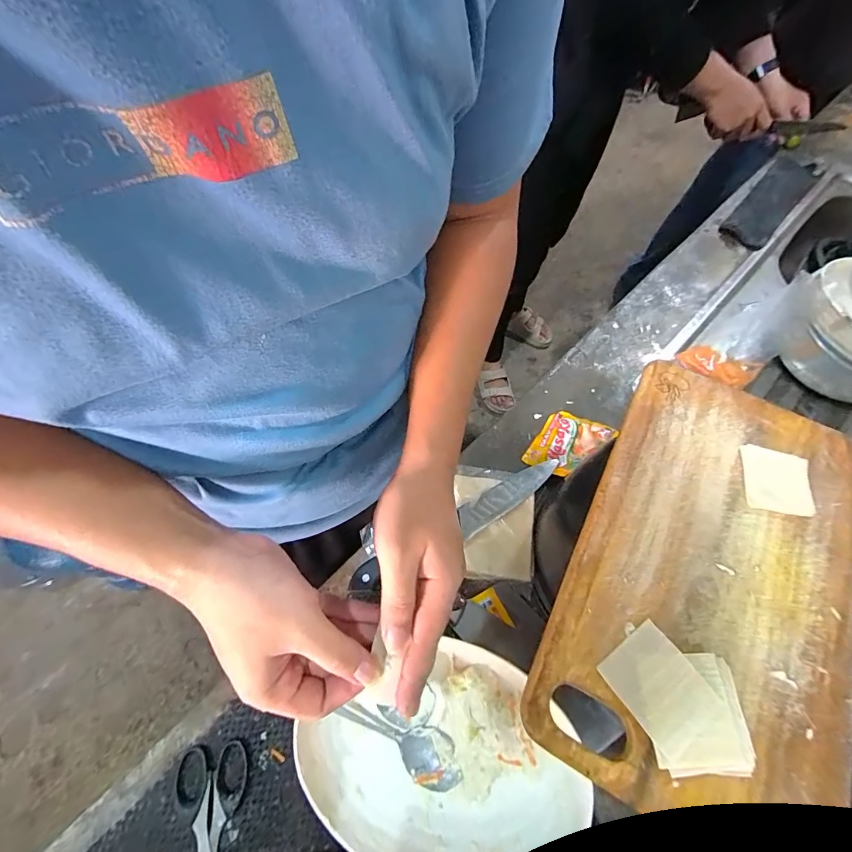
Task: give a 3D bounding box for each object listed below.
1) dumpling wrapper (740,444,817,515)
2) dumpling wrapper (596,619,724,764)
[{"bbox_3d":[0.269,0.041,0.310,0.048,0.004,0.050,9,63,7],"label":"dumpling wrapper"},{"bbox_3d":[0.141,0.157,0.245,0.048,0.008,0.055,-30,67,-15],"label":"dumpling wrapper"}]

